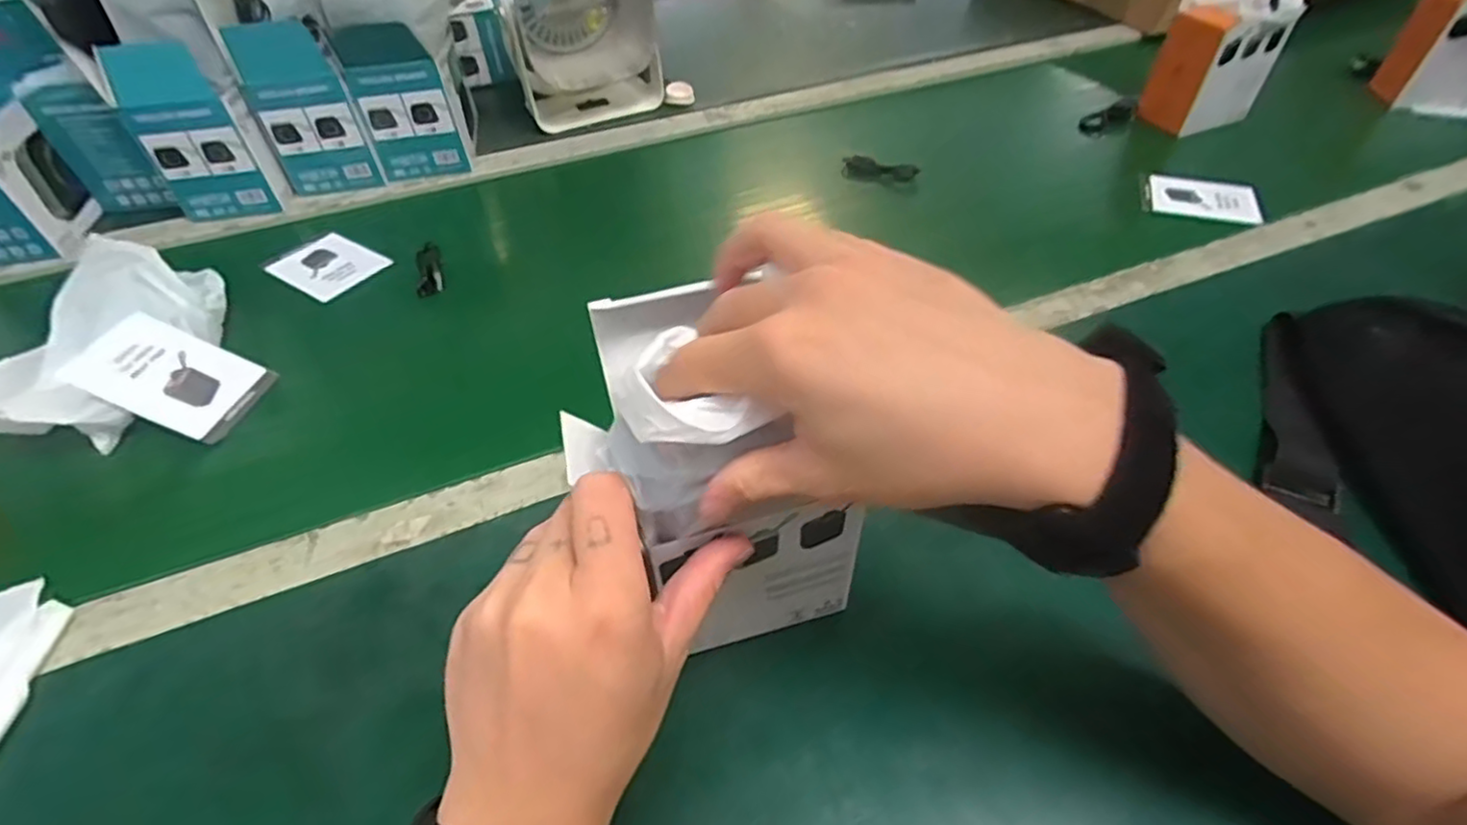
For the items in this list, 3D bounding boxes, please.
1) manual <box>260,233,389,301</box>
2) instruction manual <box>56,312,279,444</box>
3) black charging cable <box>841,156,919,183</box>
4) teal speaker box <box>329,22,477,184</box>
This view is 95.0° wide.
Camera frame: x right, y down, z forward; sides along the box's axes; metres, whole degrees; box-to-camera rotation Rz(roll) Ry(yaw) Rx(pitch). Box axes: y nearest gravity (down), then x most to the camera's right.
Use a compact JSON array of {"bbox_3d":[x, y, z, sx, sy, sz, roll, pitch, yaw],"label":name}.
[{"bbox_3d":[-0.368,-0.134,0.609,0.092,0.005,0.075,26,50,23],"label":"manual"},{"bbox_3d":[-0.394,-0.025,0.473,0.102,0.009,0.070,30,45,-14],"label":"instruction manual"},{"bbox_3d":[0.153,-0.254,0.706,0.077,0.026,0.018,9,48,10],"label":"black charging cable"},{"bbox_3d":[-0.319,-0.323,0.674,0.091,0.140,0.096,-7,47,-6],"label":"teal speaker box"}]

